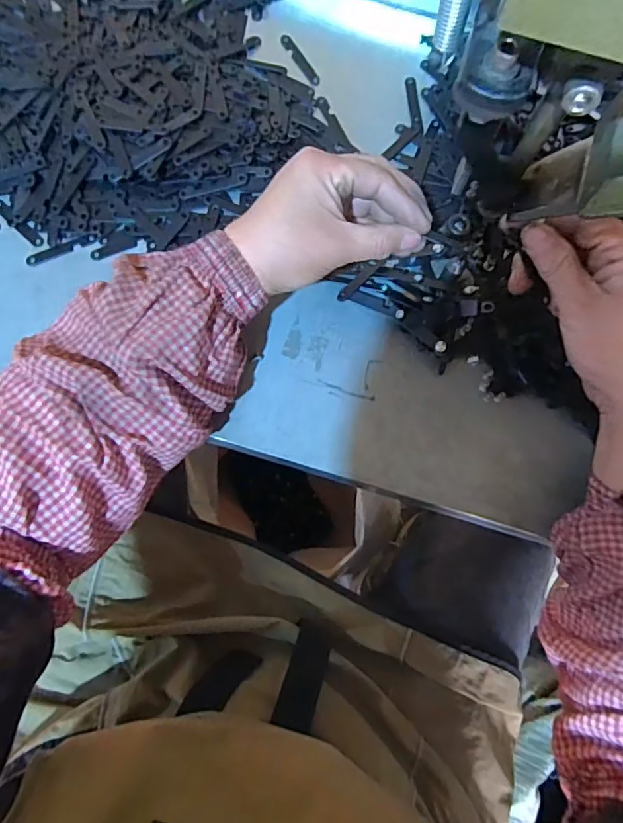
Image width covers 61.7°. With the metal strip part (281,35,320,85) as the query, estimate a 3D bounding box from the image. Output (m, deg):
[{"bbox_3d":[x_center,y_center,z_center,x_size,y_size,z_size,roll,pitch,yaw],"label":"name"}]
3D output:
[{"bbox_3d":[-0.009,-0.291,0.431,0.010,0.004,0.052,-33,82,-7],"label":"metal strip part"}]

